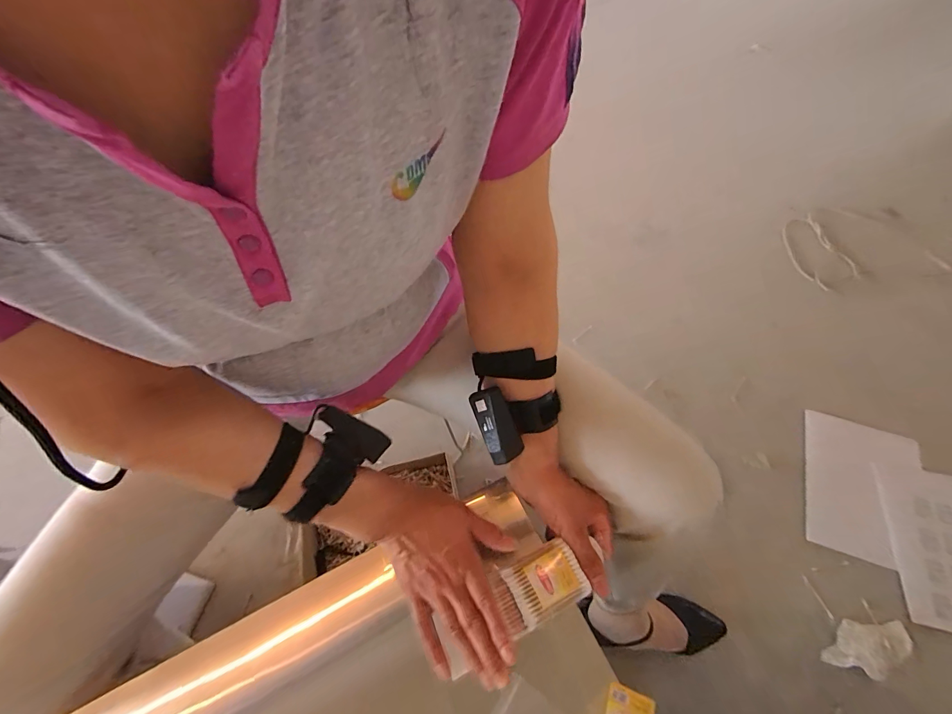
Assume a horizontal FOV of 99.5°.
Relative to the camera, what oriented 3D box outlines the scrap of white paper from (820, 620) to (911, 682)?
[{"bbox_3d":[0.680,0.501,0.703,0.148,0.029,0.074,-25,61,-10],"label":"scrap of white paper"}]

